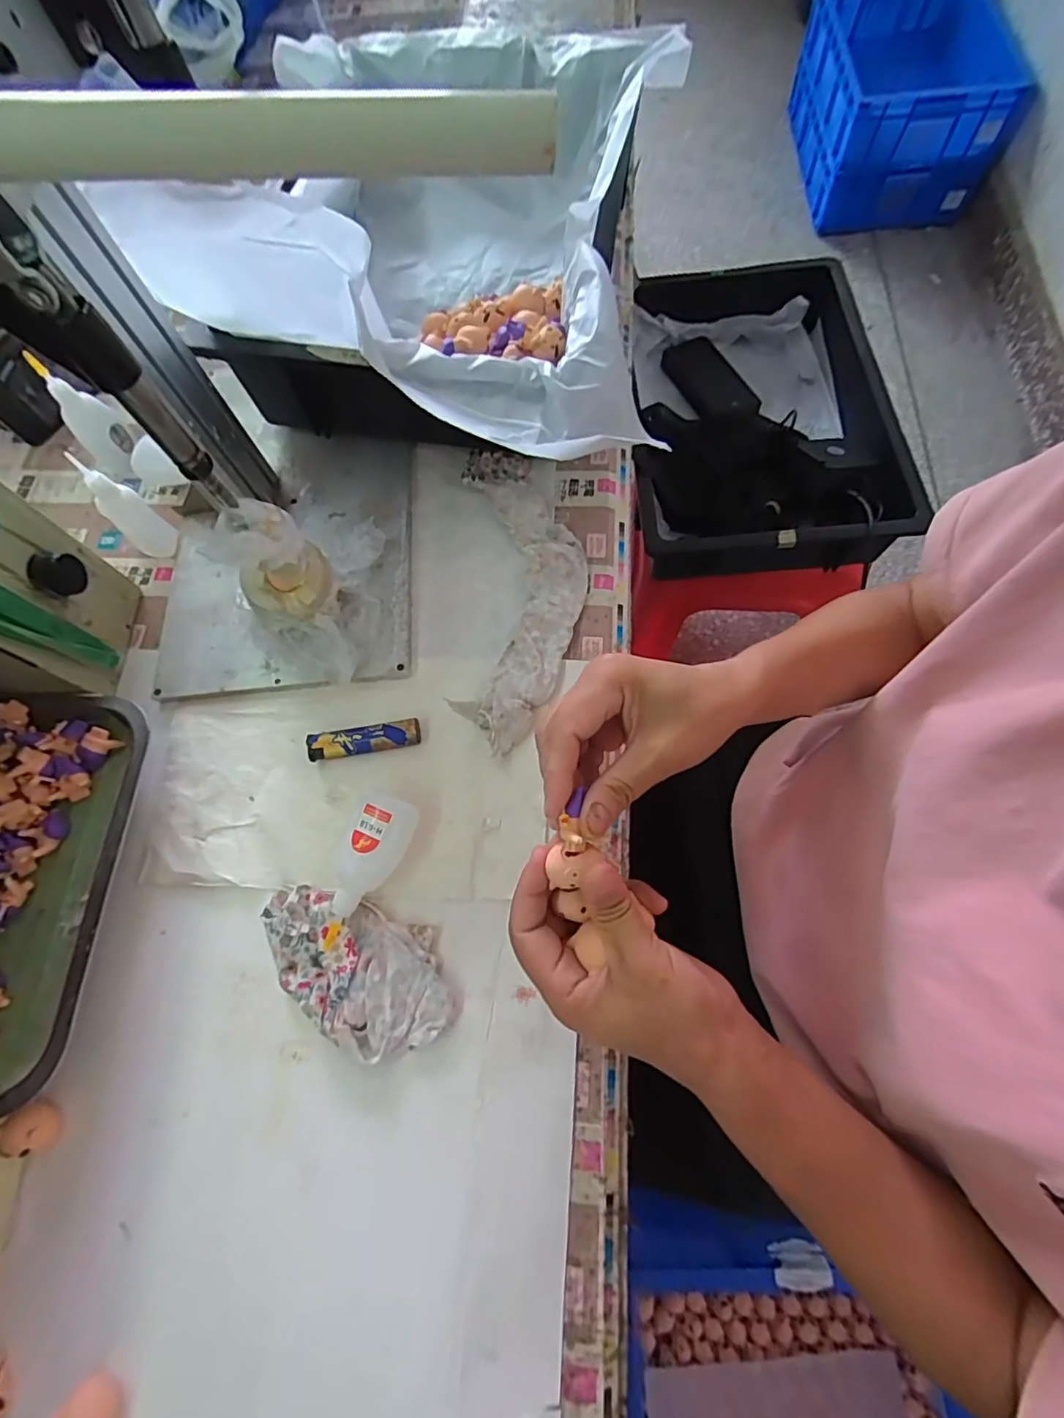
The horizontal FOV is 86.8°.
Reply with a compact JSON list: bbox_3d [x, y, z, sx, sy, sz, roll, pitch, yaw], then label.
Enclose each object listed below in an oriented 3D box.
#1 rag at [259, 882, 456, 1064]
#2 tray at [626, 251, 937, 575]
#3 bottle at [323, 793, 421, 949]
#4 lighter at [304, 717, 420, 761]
[{"bbox_3d":[-0.116,0.165,0.358,0.135,0.020,0.074,18,70,11],"label":"rag"},{"bbox_3d":[0.286,-0.362,0.715,0.295,0.089,0.438,1,68,4],"label":"tray"},{"bbox_3d":[-0.109,0.107,0.373,0.041,0.026,0.097,16,70,10],"label":"bottle"},{"bbox_3d":[-0.123,0.022,0.412,0.080,0.010,0.019,-10,68,-1],"label":"lighter"}]

